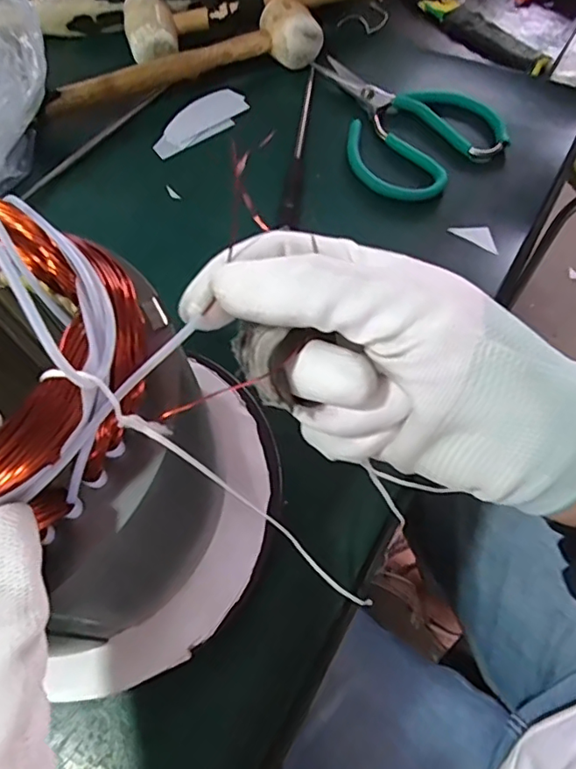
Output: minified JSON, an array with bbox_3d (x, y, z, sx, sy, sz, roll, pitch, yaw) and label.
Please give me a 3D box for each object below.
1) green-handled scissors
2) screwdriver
[{"bbox_3d":[0.079,-0.219,0.454,0.120,0.015,0.175,-37,67,-16],"label":"green-handled scissors"},{"bbox_3d":[0.011,-0.195,0.440,0.011,0.014,0.185,6,63,5],"label":"screwdriver"}]

